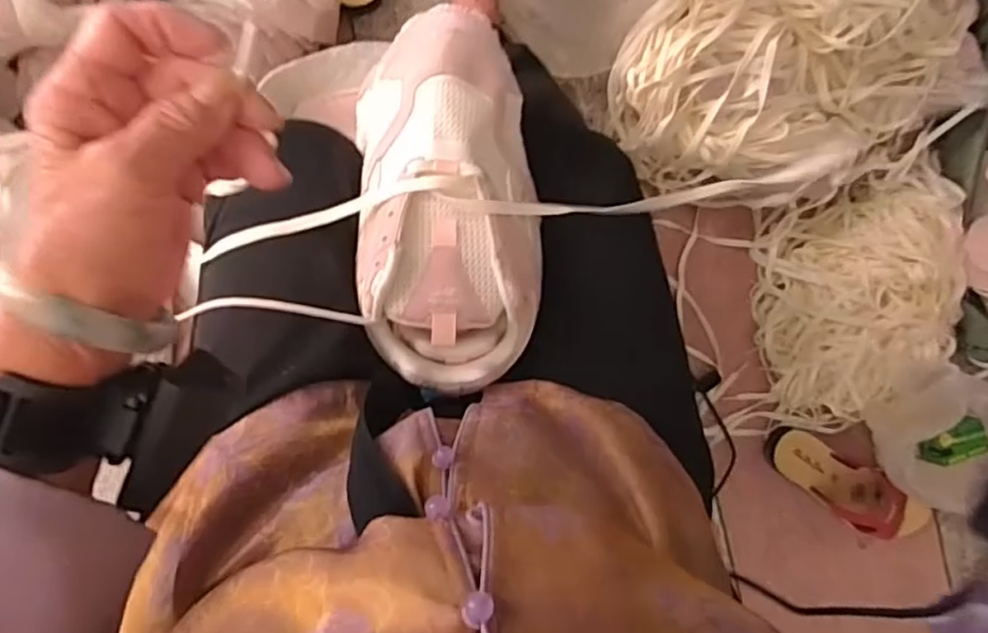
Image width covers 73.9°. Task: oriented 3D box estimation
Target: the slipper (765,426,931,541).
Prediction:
[{"bbox_3d":[0.457,0.217,0.855,0.198,0.075,0.073,35,88,-3],"label":"slipper"}]

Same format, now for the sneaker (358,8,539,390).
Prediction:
[{"bbox_3d":[-0.034,-0.081,0.473,0.120,0.090,0.259,-2,85,-4],"label":"sneaker"}]

